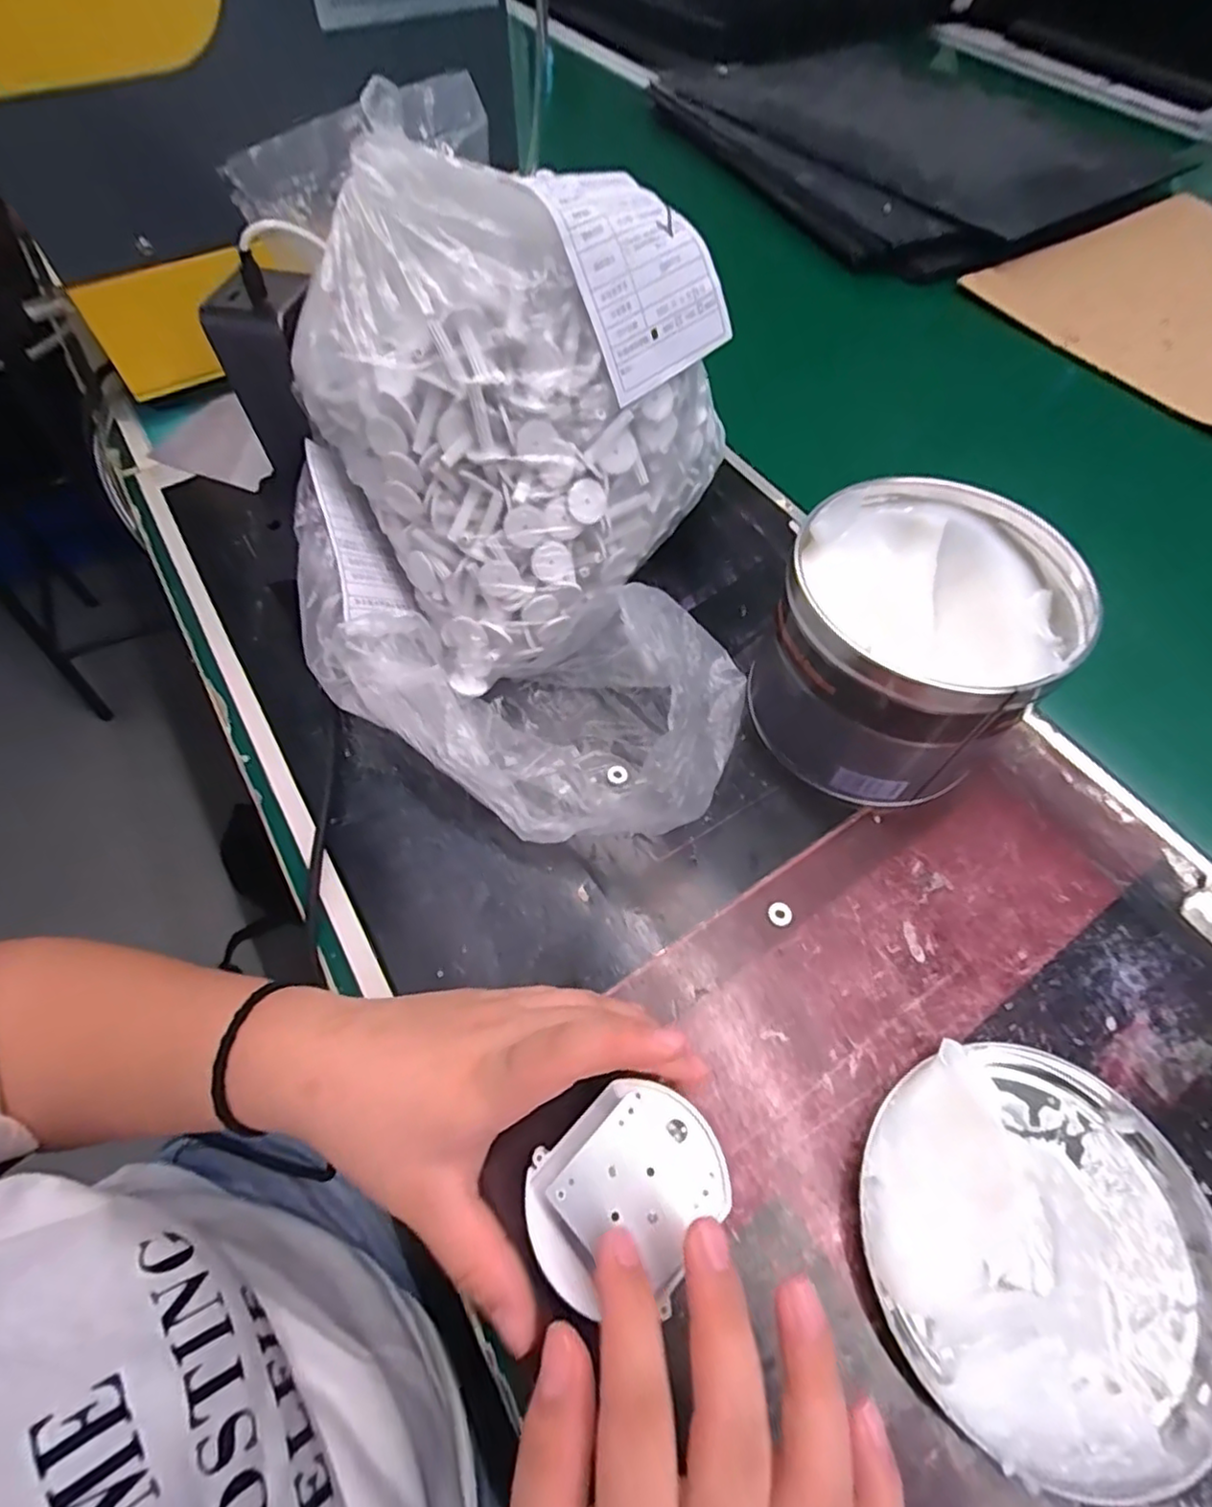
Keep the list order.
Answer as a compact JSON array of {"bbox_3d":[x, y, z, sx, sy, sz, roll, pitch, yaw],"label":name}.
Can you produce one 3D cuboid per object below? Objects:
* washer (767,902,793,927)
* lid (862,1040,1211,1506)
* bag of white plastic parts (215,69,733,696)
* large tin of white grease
[{"bbox_3d":[0.082,0.075,0.300,0.011,0.004,0.011,1,60,-1],"label":"washer"},{"bbox_3d":[0.161,0.177,0.231,0.125,0.027,0.125,1,60,-1],"label":"lid"},{"bbox_3d":[-0.046,-0.174,0.336,0.179,0.188,0.174,-32,66,-18],"label":"bag of white plastic parts"},{"bbox_3d":[0.146,-0.053,0.319,0.116,0.103,0.123,1,60,-1],"label":"large tin of white grease"}]

